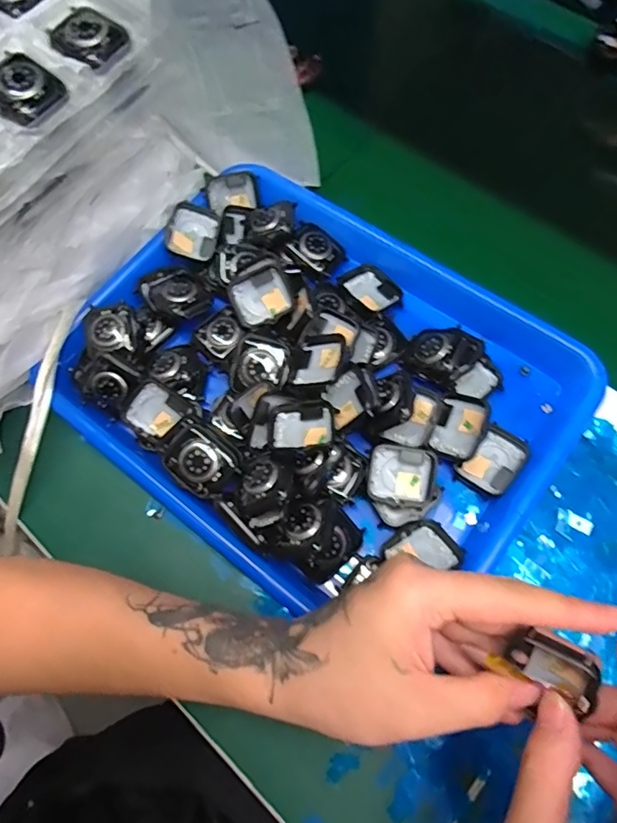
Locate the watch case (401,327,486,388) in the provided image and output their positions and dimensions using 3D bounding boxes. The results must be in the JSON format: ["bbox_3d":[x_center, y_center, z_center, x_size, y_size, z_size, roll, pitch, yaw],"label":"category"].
[{"bbox_3d":[0.093,-0.043,0.354,0.043,0.023,0.041,41,77,18],"label":"watch case"}]

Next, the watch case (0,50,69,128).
[{"bbox_3d":[-0.165,-0.186,0.298,0.046,0.013,0.038,39,76,17],"label":"watch case"}]

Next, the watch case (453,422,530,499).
[{"bbox_3d":[0.121,0.033,0.337,0.031,0.010,0.043,37,75,17],"label":"watch case"}]

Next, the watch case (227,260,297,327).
[{"bbox_3d":[-0.035,-0.085,0.377,0.046,0.017,0.043,-43,93,3],"label":"watch case"}]

